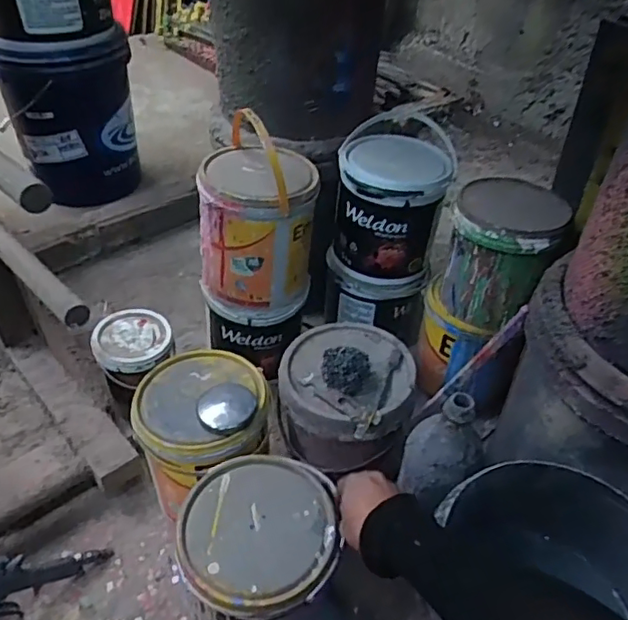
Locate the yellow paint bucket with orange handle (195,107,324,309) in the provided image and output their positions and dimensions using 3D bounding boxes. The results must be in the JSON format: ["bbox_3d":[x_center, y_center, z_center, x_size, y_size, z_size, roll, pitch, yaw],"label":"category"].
[{"bbox_3d":[-0.086,-0.150,0.886,0.166,0.284,0.160,0,42,0],"label":"yellow paint bucket with orange handle"}]

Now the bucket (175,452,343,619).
[{"bbox_3d":[-0.068,0.312,0.709,0.171,0.206,0.182,3,44,-2],"label":"bucket"}]

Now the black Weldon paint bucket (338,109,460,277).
[{"bbox_3d":[0.126,-0.173,0.954,0.174,0.189,0.153,5,42,5],"label":"black Weldon paint bucket"}]

